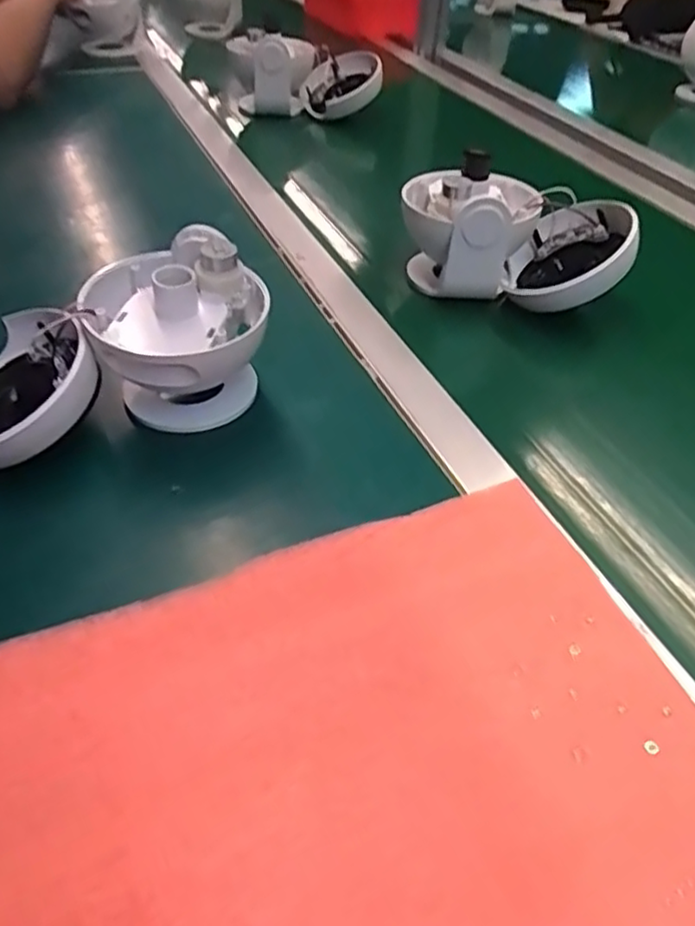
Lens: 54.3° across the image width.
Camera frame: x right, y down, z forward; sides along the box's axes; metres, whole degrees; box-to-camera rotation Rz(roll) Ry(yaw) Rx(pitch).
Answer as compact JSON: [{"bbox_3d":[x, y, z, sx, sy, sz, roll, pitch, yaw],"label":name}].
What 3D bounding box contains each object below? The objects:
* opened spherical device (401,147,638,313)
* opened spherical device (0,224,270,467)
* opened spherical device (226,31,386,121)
[{"bbox_3d":[0.141,-0.193,0.579,0.190,0.102,0.107,11,45,10],"label":"opened spherical device"},{"bbox_3d":[-0.164,-0.060,0.442,0.218,0.122,0.108,-15,46,-16],"label":"opened spherical device"},{"bbox_3d":[-0.055,-0.526,0.914,0.192,0.097,0.092,2,42,-8],"label":"opened spherical device"}]

